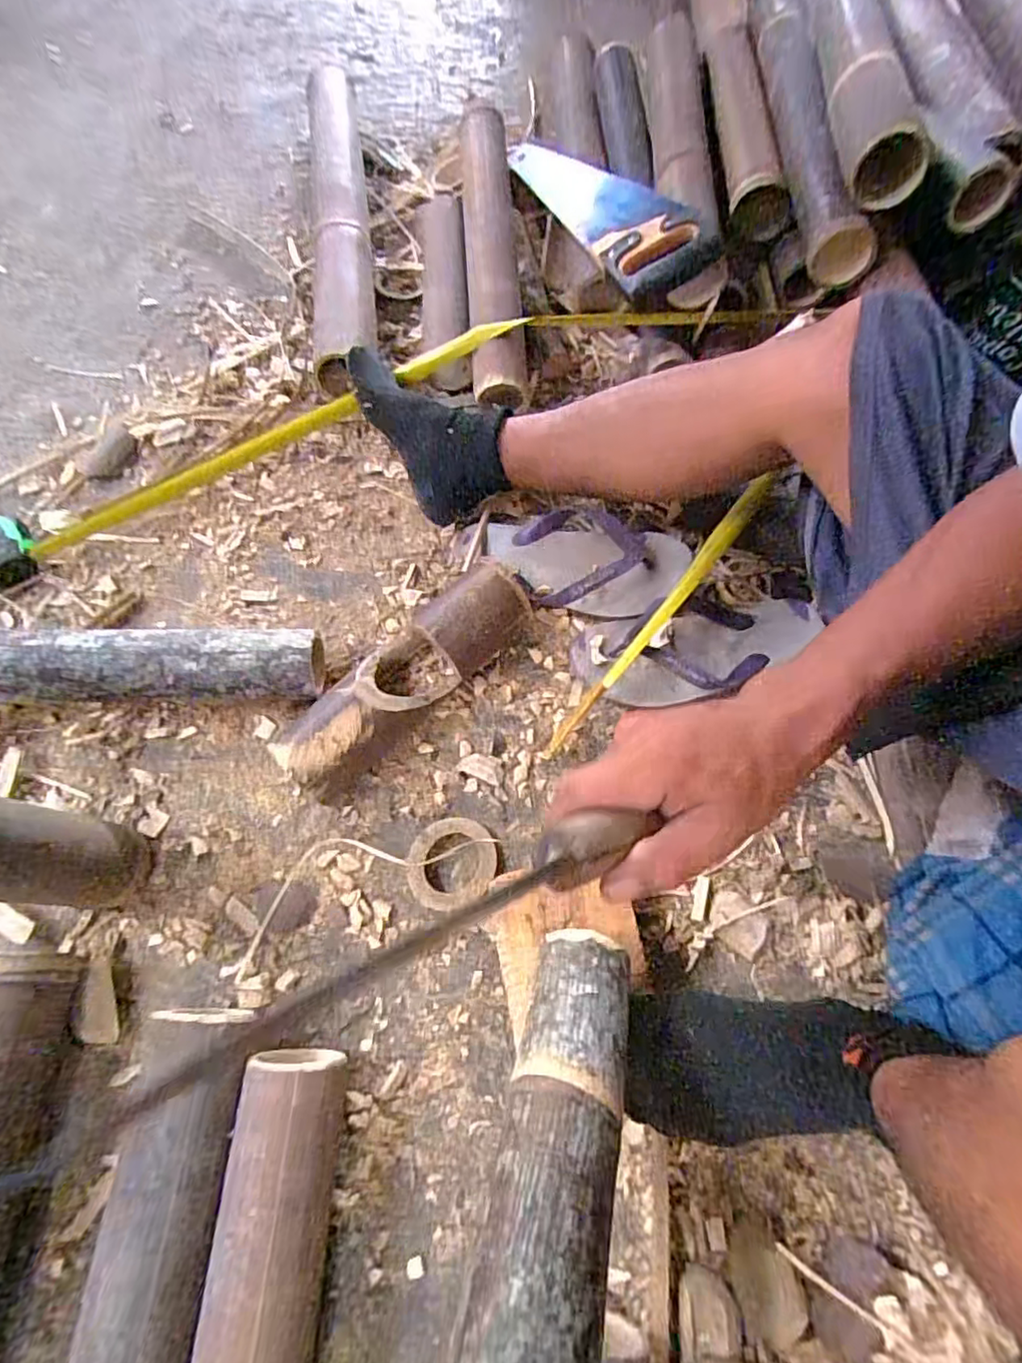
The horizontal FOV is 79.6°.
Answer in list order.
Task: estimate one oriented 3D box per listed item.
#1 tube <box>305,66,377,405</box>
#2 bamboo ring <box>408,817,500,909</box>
[{"bbox_3d":[-0.254,-0.667,0.886,0.083,0.086,0.665,-6,66,-4],"label":"tube"},{"bbox_3d":[-0.053,0.165,0.561,0.078,0.016,0.078,0,66,-1],"label":"bamboo ring"}]

